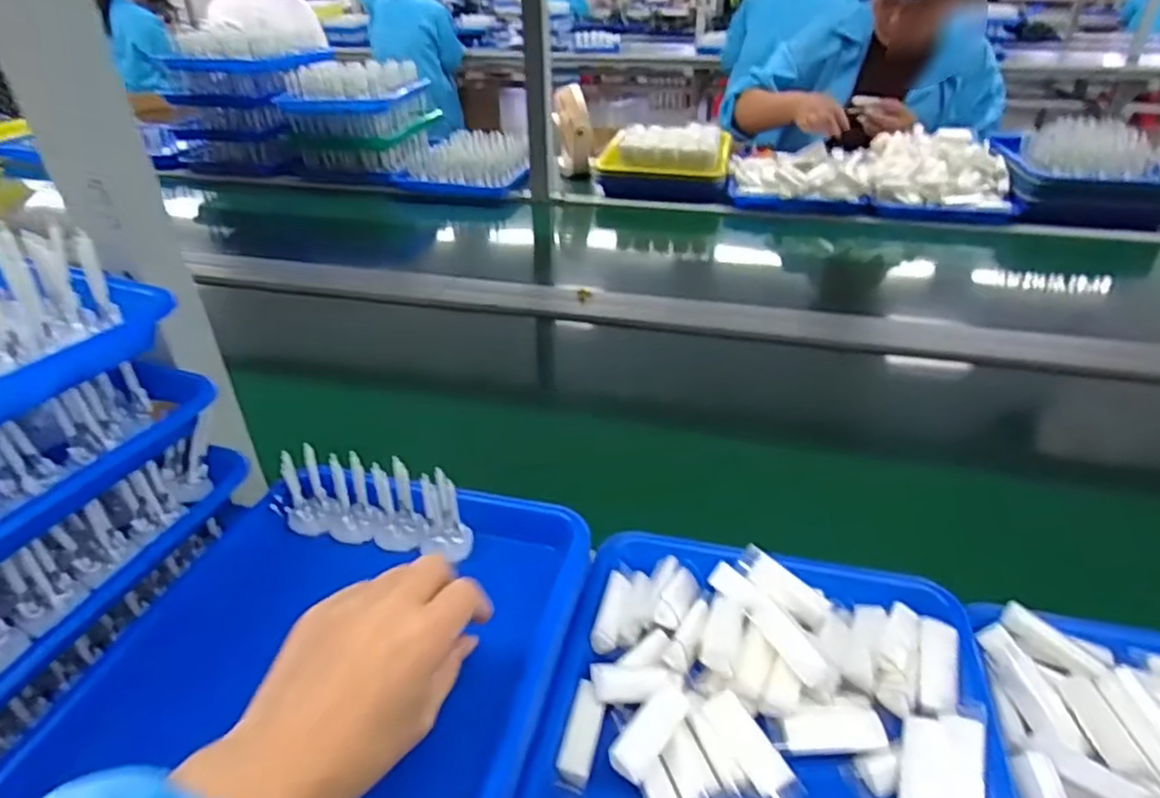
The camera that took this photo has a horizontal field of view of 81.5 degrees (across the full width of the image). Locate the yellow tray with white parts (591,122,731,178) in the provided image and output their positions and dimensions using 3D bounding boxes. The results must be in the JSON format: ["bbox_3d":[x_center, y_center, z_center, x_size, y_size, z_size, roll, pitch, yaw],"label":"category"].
[{"bbox_3d":[0.168,-0.508,1.343,0.258,0.083,0.178,7,35,11],"label":"yellow tray with white parts"}]

